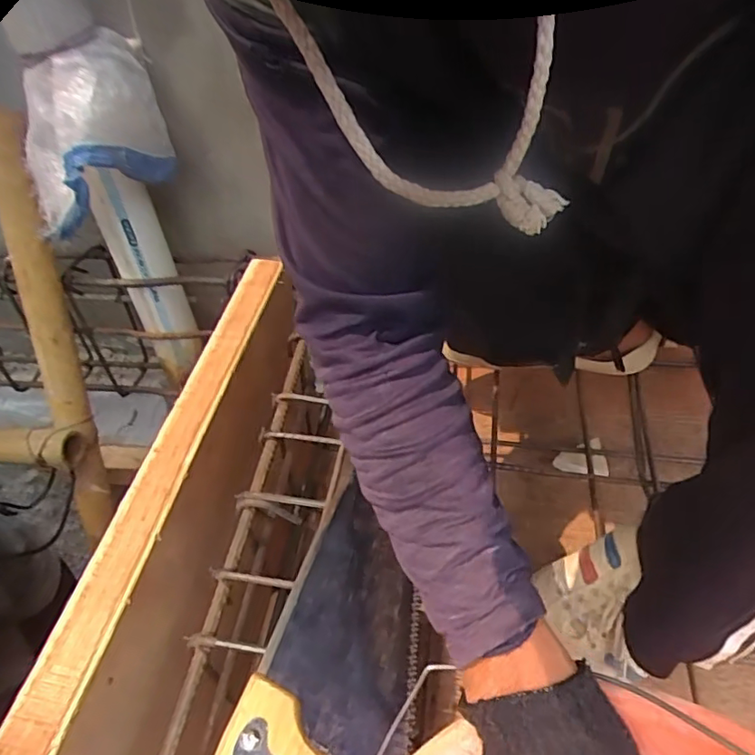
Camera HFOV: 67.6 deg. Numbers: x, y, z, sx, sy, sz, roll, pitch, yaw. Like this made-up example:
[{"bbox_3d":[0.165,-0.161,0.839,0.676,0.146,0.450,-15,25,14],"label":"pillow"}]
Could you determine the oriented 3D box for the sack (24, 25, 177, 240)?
[{"bbox_3d":[-0.360,-0.307,0.710,0.185,0.175,0.151,-20,49,-15],"label":"sack"}]

